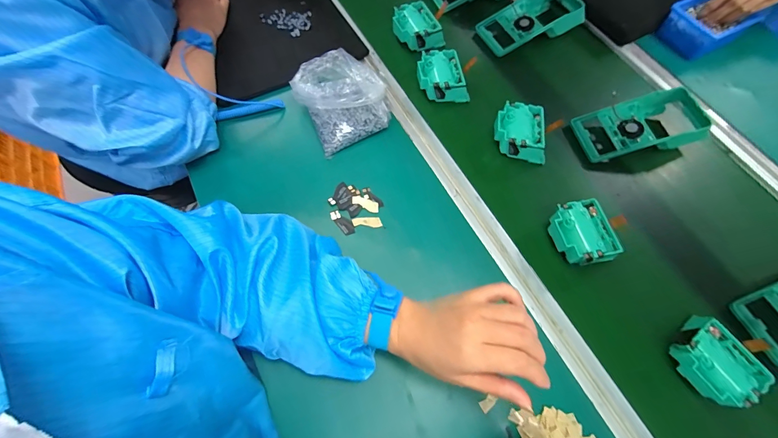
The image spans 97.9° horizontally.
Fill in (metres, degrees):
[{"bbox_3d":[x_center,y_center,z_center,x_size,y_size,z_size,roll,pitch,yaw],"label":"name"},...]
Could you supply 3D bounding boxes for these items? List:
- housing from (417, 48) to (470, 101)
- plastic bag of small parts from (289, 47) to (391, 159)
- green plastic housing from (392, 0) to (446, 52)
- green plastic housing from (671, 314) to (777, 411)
[{"bbox_3d":[0.081,-0.222,0.532,0.071,0.037,0.076,-10,66,-8],"label":"housing"},{"bbox_3d":[-0.067,-0.178,0.486,0.117,0.060,0.133,-26,70,-14],"label":"plastic bag of small parts"},{"bbox_3d":[0.046,-0.323,0.577,0.068,0.037,0.080,-22,66,-13],"label":"green plastic housing"},{"bbox_3d":[0.348,0.157,0.369,0.066,0.041,0.077,-31,71,-16],"label":"green plastic housing"}]

